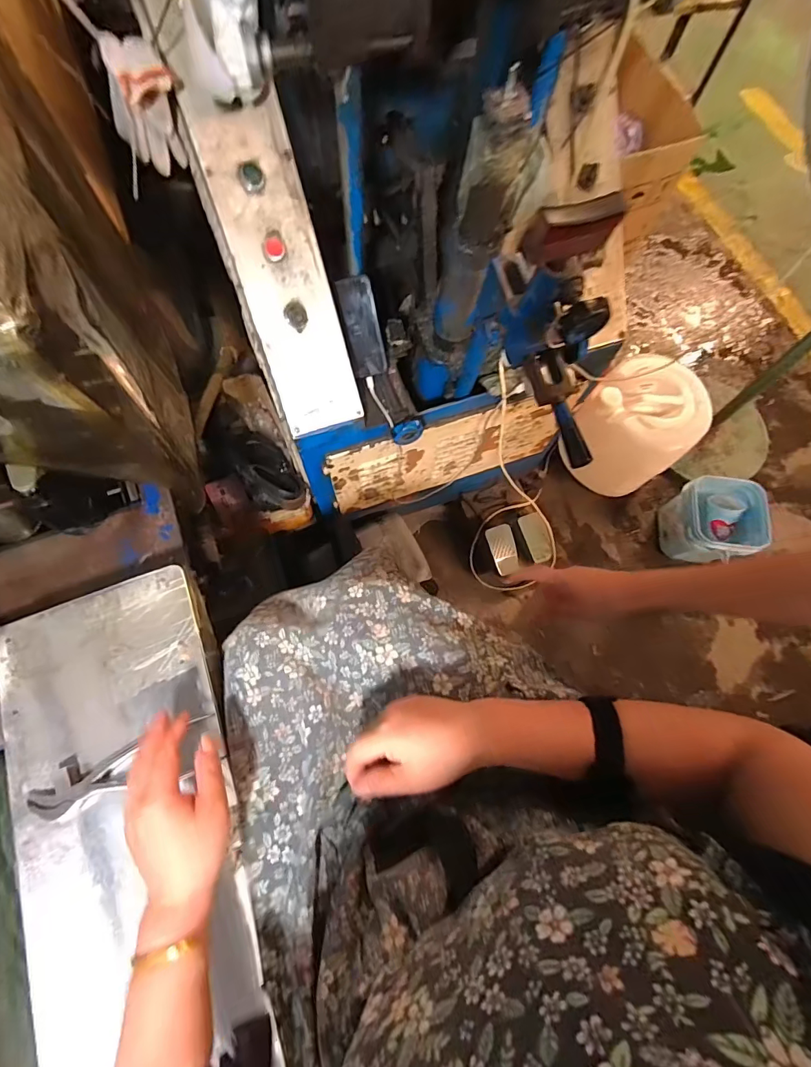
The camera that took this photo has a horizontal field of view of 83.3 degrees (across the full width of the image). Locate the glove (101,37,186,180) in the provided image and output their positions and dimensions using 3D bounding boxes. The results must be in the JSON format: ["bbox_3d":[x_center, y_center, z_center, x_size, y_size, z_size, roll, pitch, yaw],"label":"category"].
[{"bbox_3d":[-0.333,-0.541,0.590,0.084,0.139,0.070,-26,75,-10],"label":"glove"}]

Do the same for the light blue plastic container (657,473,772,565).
[{"bbox_3d":[0.913,-0.032,1.356,0.226,0.234,0.226,1,72,-2],"label":"light blue plastic container"}]

